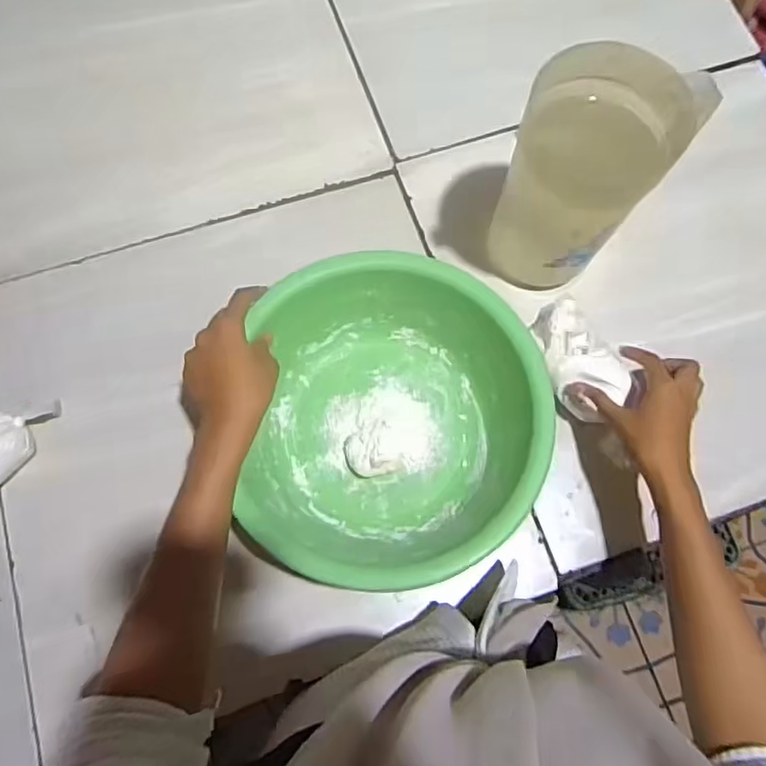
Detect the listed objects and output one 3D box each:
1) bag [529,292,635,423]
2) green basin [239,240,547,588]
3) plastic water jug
[{"bbox_3d":[0.199,-0.025,0.598,0.063,0.047,0.134,-17,74,-6],"label":"bag"},{"bbox_3d":[0.012,0.036,0.565,0.260,0.099,0.283,3,73,0],"label":"green basin"},{"bbox_3d":[0.190,-0.204,0.579,0.132,0.224,0.141,35,75,9],"label":"plastic water jug"}]

